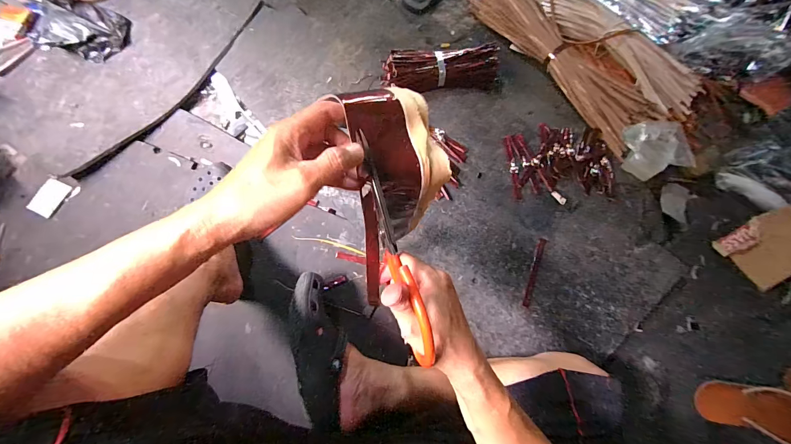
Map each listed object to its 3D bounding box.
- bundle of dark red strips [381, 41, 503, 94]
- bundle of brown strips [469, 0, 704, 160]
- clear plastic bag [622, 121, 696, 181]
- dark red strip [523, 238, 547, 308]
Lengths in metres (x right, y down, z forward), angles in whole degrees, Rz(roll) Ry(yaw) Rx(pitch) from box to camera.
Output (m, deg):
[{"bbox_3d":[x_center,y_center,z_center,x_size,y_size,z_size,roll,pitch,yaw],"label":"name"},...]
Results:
[{"bbox_3d":[0.099,-0.333,0.749,0.254,0.063,0.075,-4,74,0],"label":"bundle of dark red strips"},{"bbox_3d":[0.427,-0.423,0.791,0.219,0.061,0.550,-36,77,-11],"label":"bundle of brown strips"},{"bbox_3d":[0.570,-0.154,0.724,0.133,0.043,0.126,0,73,-1],"label":"clear plastic bag"},{"bbox_3d":[0.269,0.096,0.652,0.015,0.005,0.137,20,74,5],"label":"dark red strip"}]

